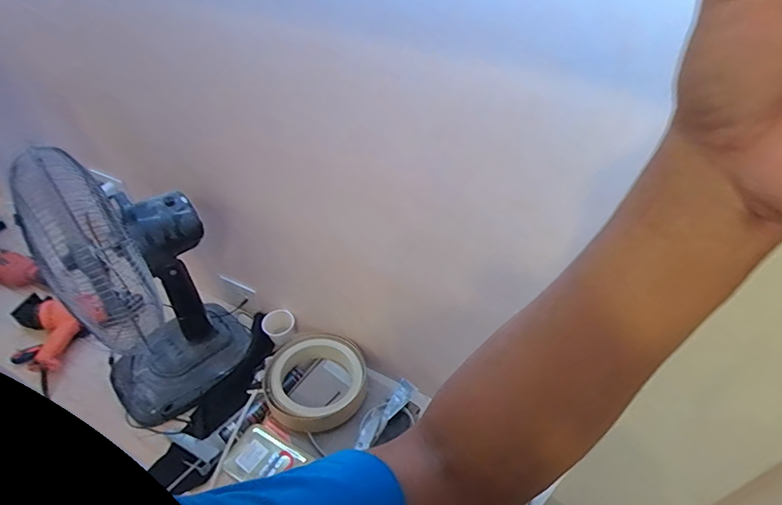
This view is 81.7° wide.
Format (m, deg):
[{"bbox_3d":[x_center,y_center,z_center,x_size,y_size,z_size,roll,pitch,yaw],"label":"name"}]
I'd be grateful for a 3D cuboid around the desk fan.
[{"bbox_3d":[-0.537,0.042,0.977,0.314,0.596,0.325,-28,50,-28],"label":"desk fan"}]

